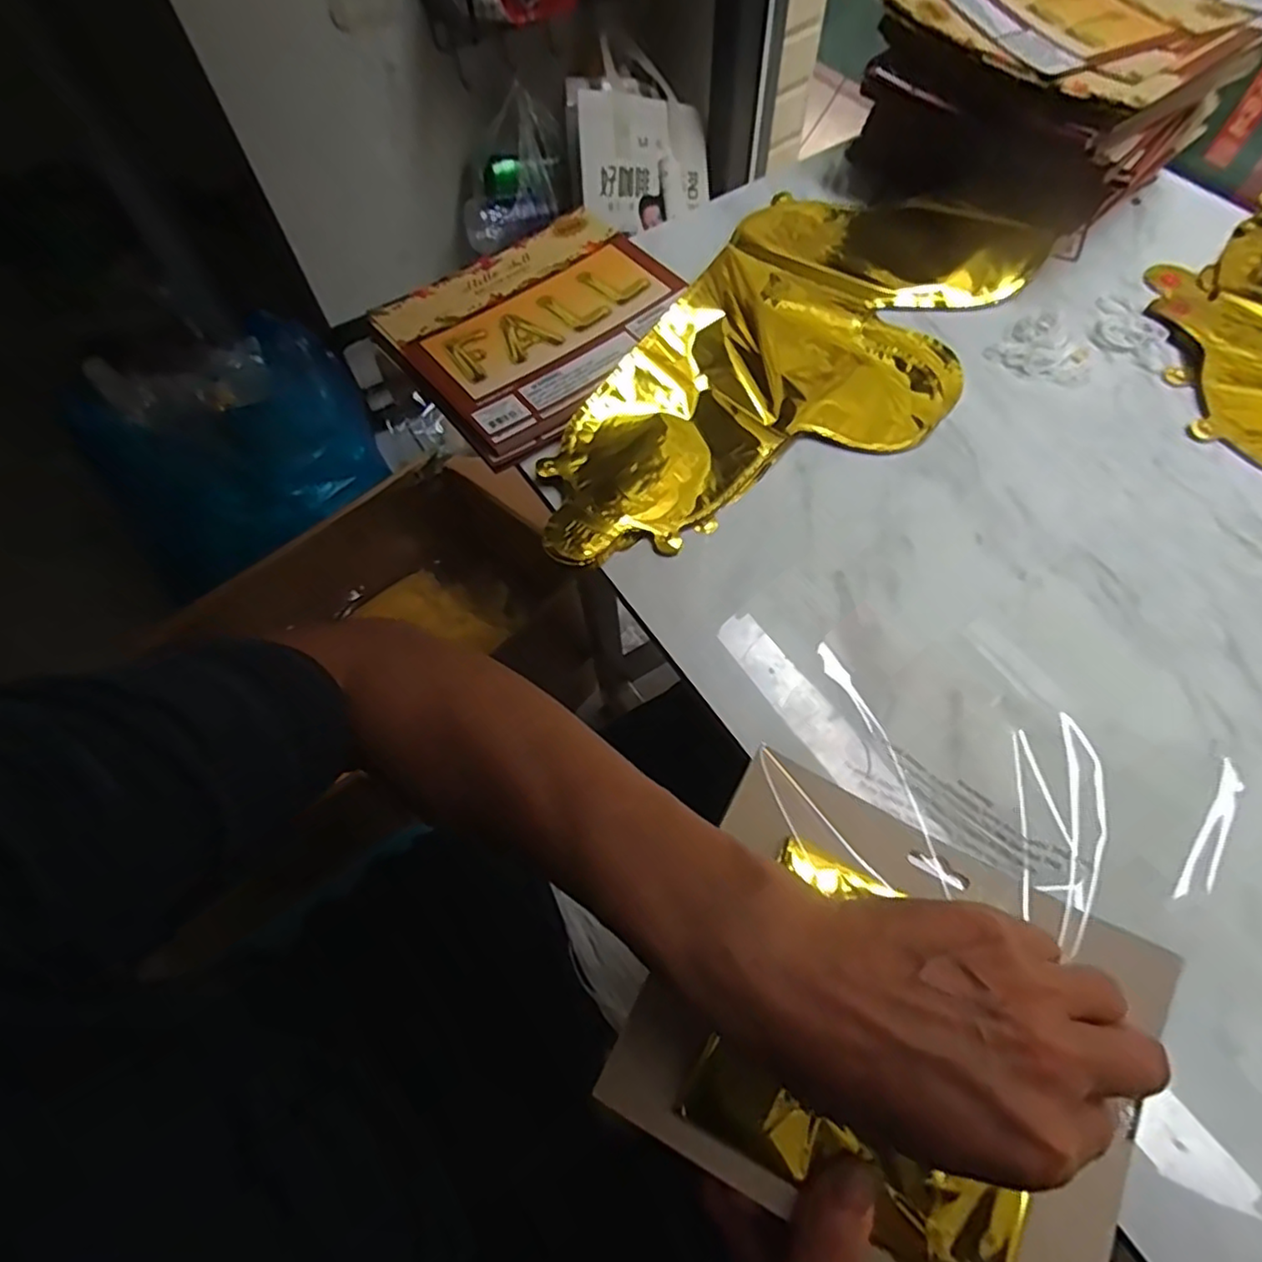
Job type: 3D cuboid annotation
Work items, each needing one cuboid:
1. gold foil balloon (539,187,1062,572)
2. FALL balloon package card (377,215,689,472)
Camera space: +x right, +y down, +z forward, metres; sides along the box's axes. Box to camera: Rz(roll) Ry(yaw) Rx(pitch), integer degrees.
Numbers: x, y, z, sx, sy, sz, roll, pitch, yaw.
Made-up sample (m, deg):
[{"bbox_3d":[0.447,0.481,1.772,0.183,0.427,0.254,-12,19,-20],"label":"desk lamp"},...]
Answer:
[{"bbox_3d":[0.111,-0.182,0.448,0.195,0.015,0.410,30,68,16],"label":"gold foil balloon"},{"bbox_3d":[-0.065,-0.220,0.467,0.200,0.011,0.165,-40,69,-17],"label":"FALL balloon package card"}]

